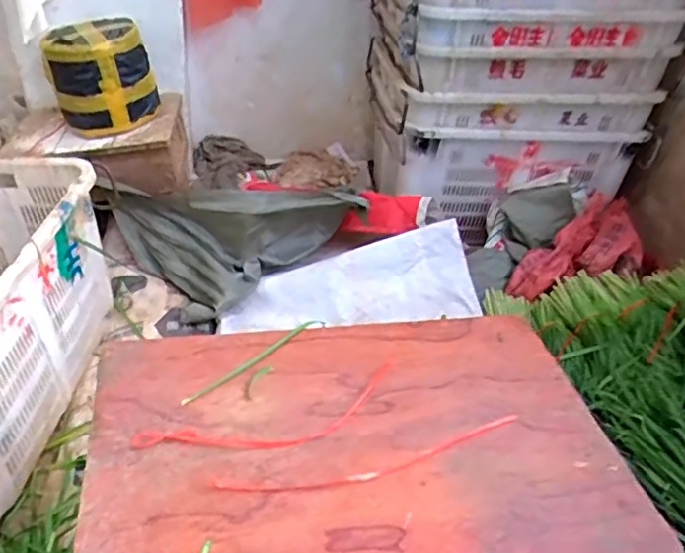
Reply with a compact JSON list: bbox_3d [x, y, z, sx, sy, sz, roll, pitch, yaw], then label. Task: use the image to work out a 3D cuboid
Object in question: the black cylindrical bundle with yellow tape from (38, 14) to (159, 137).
[{"bbox_3d":[-0.579,-0.481,1.468,0.244,0.210,0.192,-5,38,-15],"label":"black cylindrical bundle with yellow tape"}]

